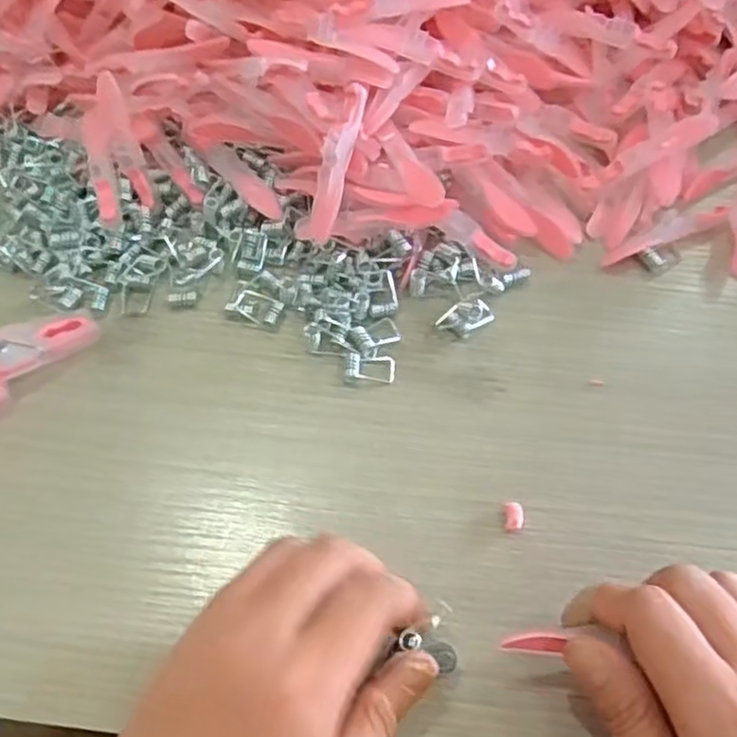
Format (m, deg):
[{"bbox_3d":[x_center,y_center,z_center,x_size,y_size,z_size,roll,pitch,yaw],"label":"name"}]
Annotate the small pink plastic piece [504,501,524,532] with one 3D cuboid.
[{"bbox_3d":[0.060,0.061,0.294,0.007,0.005,0.012,5,62,3],"label":"small pink plastic piece"}]

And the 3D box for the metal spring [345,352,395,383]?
[{"bbox_3d":[0.001,0.000,0.333,0.023,0.004,0.014,4,62,2],"label":"metal spring"}]

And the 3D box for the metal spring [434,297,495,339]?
[{"bbox_3d":[0.047,-0.025,0.345,0.027,0.009,0.016,-35,67,-17],"label":"metal spring"}]

